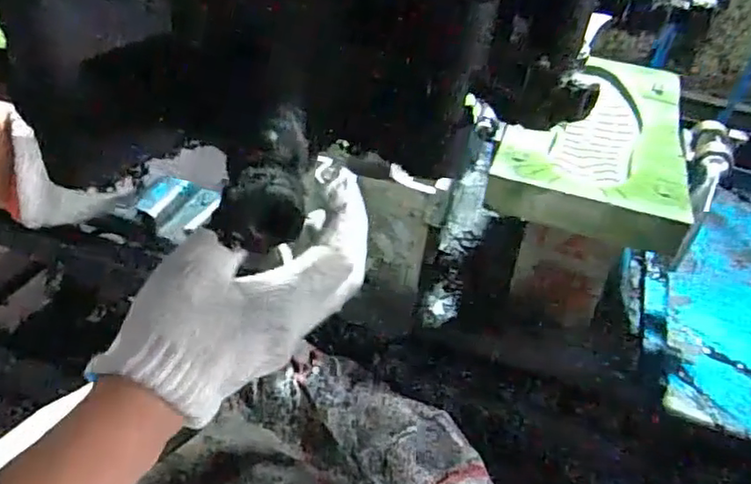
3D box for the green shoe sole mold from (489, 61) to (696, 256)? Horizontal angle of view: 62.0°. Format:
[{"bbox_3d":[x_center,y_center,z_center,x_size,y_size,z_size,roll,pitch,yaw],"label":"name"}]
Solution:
[{"bbox_3d":[0.231,-0.112,0.652,0.167,0.041,0.323,18,41,12],"label":"green shoe sole mold"}]

